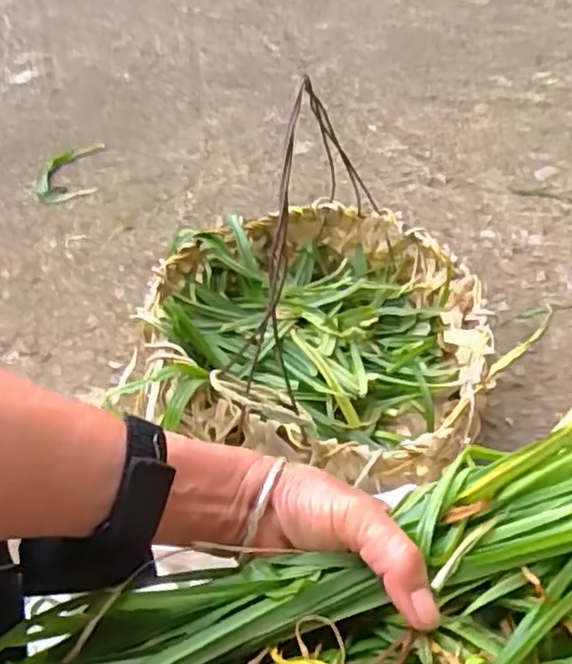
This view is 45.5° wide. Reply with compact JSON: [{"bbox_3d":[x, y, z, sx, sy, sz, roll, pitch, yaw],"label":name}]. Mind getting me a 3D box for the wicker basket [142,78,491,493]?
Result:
[{"bbox_3d":[0.033,-0.027,0.883,0.379,0.150,0.349,-5,44,-2],"label":"wicker basket"}]

